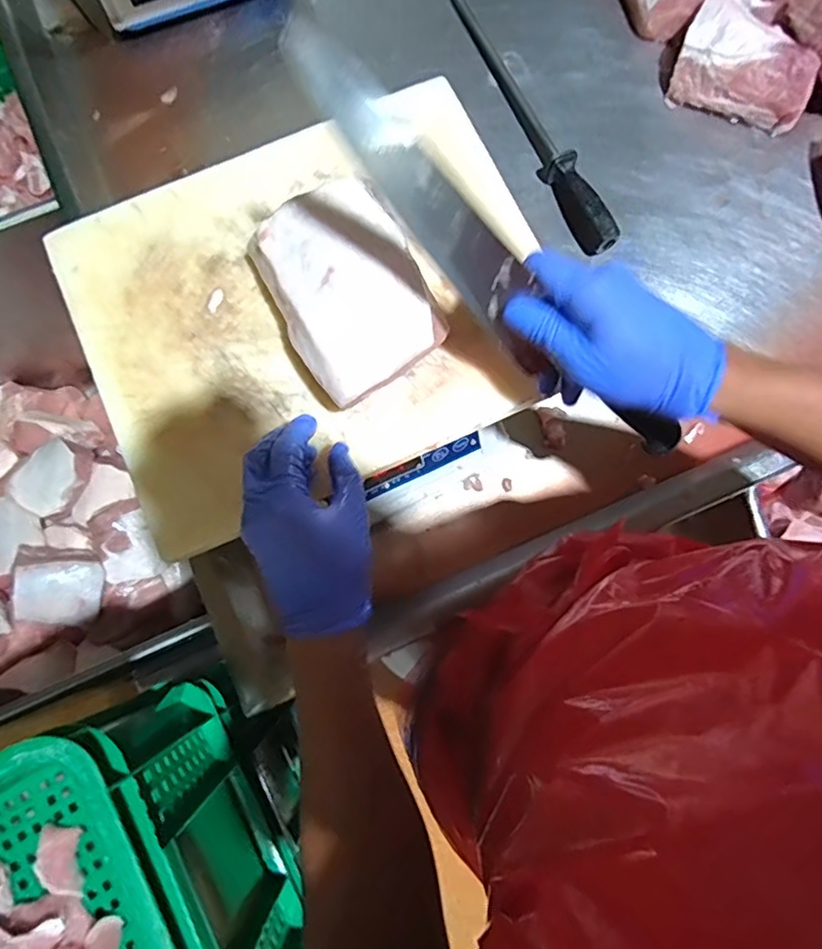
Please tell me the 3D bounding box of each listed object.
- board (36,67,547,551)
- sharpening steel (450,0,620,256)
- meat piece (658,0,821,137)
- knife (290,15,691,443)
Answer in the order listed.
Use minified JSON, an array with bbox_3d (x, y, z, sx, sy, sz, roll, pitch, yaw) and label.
[{"bbox_3d":[-0.084,-0.141,0.469,0.356,0.033,0.308,-24,78,-7],"label":"board"},{"bbox_3d":[0.136,-0.438,0.691,0.033,0.035,0.407,-24,78,-7],"label":"sharpening steel"},{"bbox_3d":[0.404,-0.505,0.699,0.172,0.068,0.124,19,77,3],"label":"meat piece"},{"bbox_3d":[0.062,-0.118,0.372,0.360,0.045,0.030,39,76,-28],"label":"knife"}]

